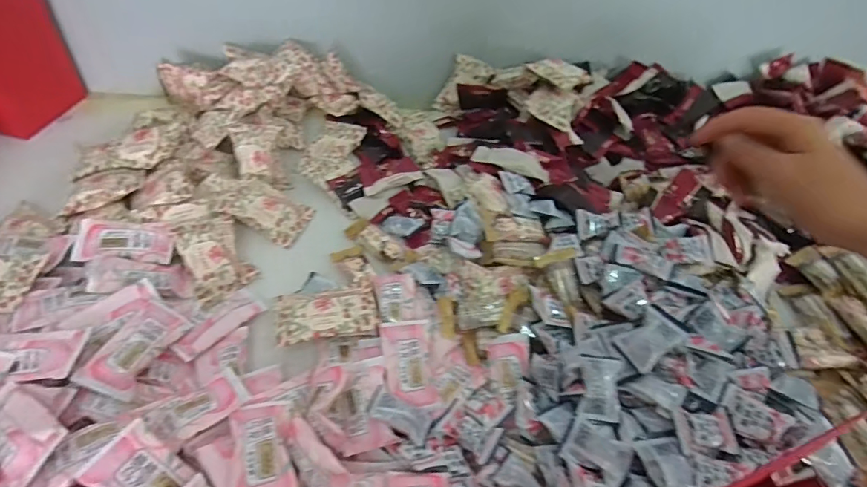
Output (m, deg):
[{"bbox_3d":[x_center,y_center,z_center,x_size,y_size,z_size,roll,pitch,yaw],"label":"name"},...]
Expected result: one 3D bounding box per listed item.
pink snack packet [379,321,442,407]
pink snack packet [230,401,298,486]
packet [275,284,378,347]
[{"bbox_3d":[-0.019,0.092,0.349,0.038,0.013,0.069,-4,49,-10],"label":"pink snack packet"},{"bbox_3d":[-0.110,0.133,0.283,0.038,0.007,0.071,-10,51,-16],"label":"pink snack packet"},{"bbox_3d":[-0.089,0.059,0.372,0.081,0.017,0.052,-5,50,-11],"label":"packet"}]

